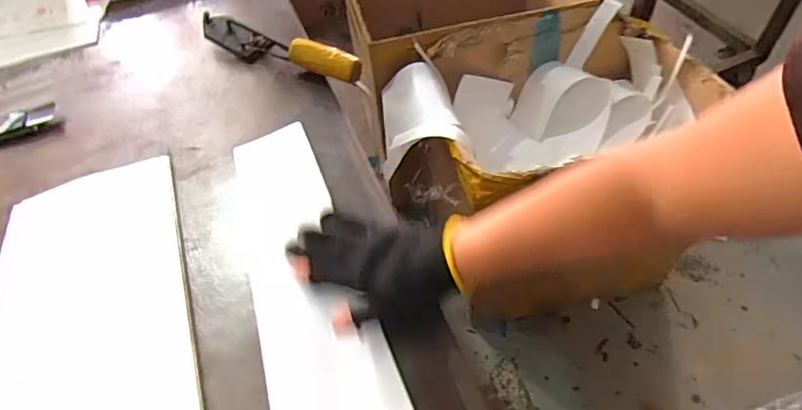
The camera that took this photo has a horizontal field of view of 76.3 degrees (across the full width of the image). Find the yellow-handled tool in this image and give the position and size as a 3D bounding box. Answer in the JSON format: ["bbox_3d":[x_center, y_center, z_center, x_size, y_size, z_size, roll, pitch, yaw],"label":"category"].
[{"bbox_3d":[-0.174,-0.213,0.711,0.255,0.051,0.036,22,59,20],"label":"yellow-handled tool"}]

